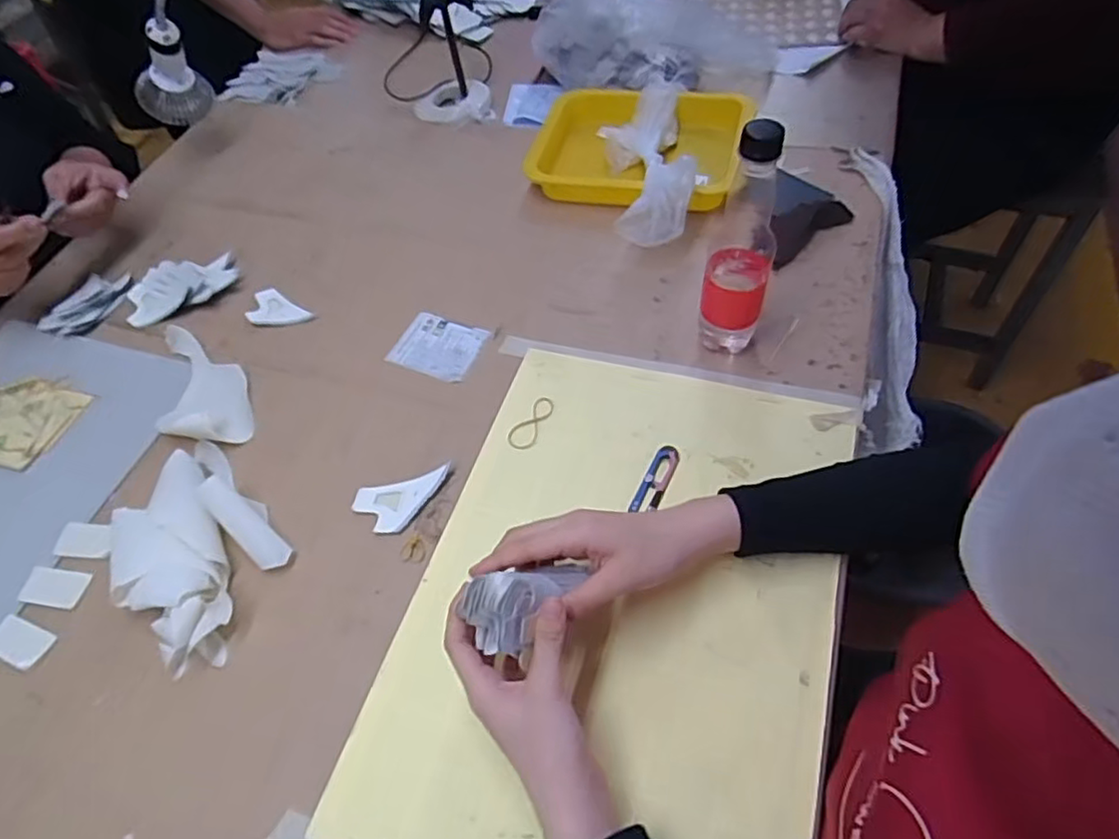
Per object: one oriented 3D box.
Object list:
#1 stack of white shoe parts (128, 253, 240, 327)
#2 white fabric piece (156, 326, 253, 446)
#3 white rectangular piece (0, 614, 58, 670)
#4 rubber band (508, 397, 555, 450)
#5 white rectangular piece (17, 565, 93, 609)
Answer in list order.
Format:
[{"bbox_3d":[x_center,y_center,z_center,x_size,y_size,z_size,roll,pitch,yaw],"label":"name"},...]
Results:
[{"bbox_3d":[-0.446,-0.155,0.772,0.128,0.024,0.075,-28,57,-13],"label":"stack of white shoe parts"},{"bbox_3d":[-0.368,-0.040,0.674,0.089,0.019,0.178,-20,56,-8],"label":"white fabric piece"},{"bbox_3d":[-0.443,0.182,0.537,0.054,0.004,0.031,16,58,16],"label":"white rectangular piece"},{"bbox_3d":[-0.026,0.001,0.616,0.026,0.004,0.062,21,60,19],"label":"rubber band"},{"bbox_3d":[-0.437,0.145,0.569,0.054,0.004,0.032,8,57,6],"label":"white rectangular piece"}]

